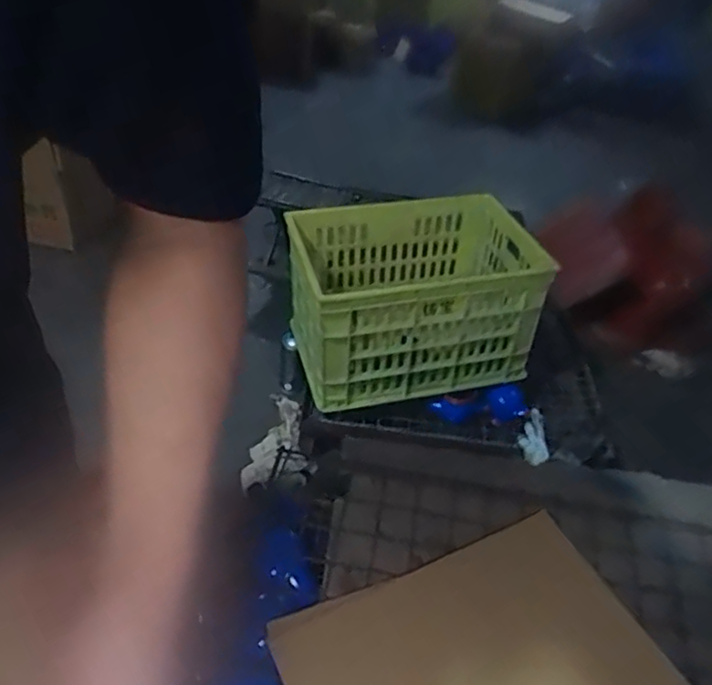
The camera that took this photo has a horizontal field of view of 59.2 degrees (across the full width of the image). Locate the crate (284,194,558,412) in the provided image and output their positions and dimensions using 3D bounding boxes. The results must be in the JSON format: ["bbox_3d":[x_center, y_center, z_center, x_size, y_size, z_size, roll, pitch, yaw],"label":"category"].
[{"bbox_3d":[0.121,-0.111,1.452,0.515,0.290,0.435,-7,42,-14],"label":"crate"}]

